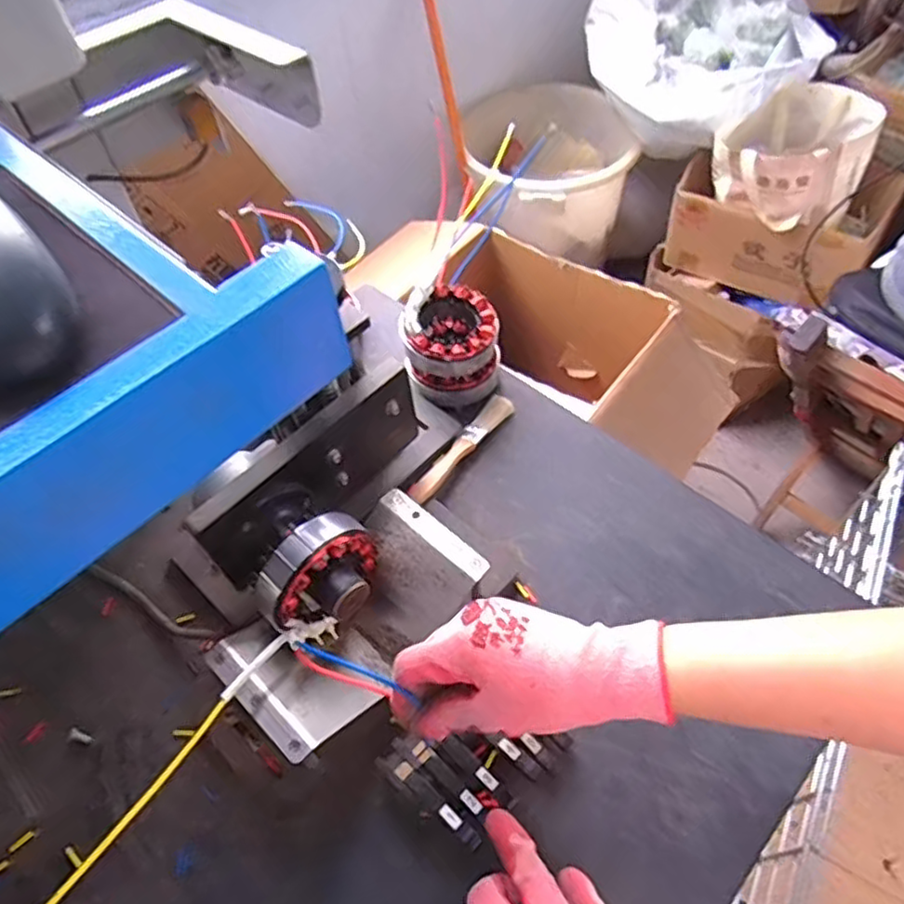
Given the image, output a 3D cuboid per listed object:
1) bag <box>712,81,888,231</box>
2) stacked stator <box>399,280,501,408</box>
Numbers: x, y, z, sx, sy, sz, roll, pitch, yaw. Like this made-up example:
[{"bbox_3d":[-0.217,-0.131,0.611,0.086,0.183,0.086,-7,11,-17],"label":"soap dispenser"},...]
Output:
[{"bbox_3d":[0.608,-0.538,1.205,0.252,0.169,0.186,18,58,16],"label":"bag"},{"bbox_3d":[0.001,-0.102,0.633,0.084,0.085,0.087,-2,55,3],"label":"stacked stator"}]

